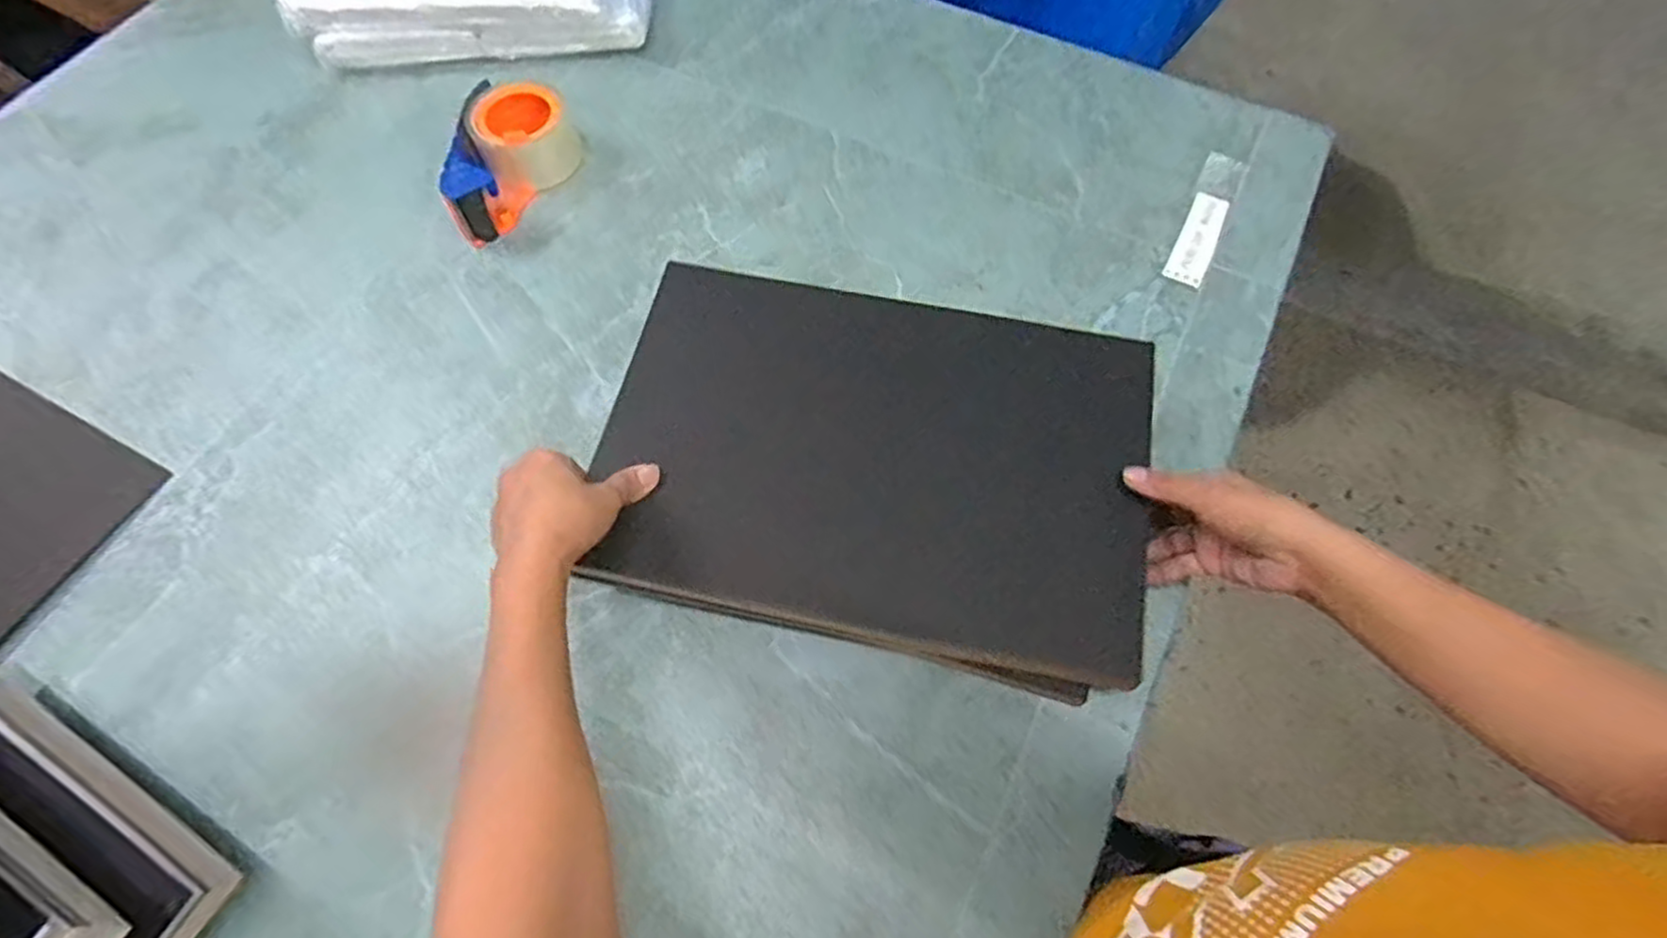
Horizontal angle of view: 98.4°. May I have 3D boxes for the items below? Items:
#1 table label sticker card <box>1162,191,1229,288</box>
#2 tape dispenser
[{"bbox_3d":[0.318,-0.203,0.624,0.030,0.004,0.102,27,70,12],"label":"table label sticker card"},{"bbox_3d":[-0.288,-0.283,0.653,0.091,0.053,0.152,-2,67,0],"label":"tape dispenser"}]

